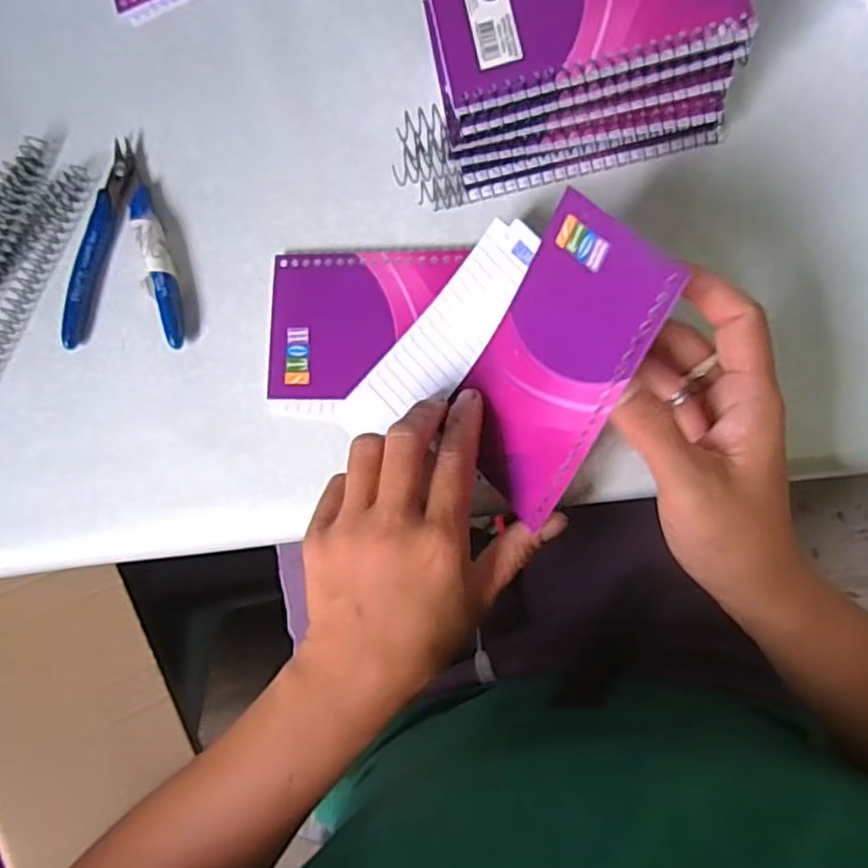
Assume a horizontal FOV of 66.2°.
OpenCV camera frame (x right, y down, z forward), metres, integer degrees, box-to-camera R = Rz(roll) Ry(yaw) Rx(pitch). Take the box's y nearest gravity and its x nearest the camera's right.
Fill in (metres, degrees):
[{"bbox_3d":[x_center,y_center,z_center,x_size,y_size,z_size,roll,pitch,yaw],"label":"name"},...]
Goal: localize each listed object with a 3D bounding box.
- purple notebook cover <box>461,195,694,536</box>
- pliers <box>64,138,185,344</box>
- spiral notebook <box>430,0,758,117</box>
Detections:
[{"bbox_3d":[0.050,-0.032,0.290,0.077,0.007,0.126,56,133,40],"label":"purple notebook cover"},{"bbox_3d":[-0.171,-0.106,0.374,0.067,0.014,0.114,1,85,8],"label":"pliers"},{"bbox_3d":[0.065,-0.195,0.292,0.130,0.005,0.081,-12,83,7],"label":"spiral notebook"}]

